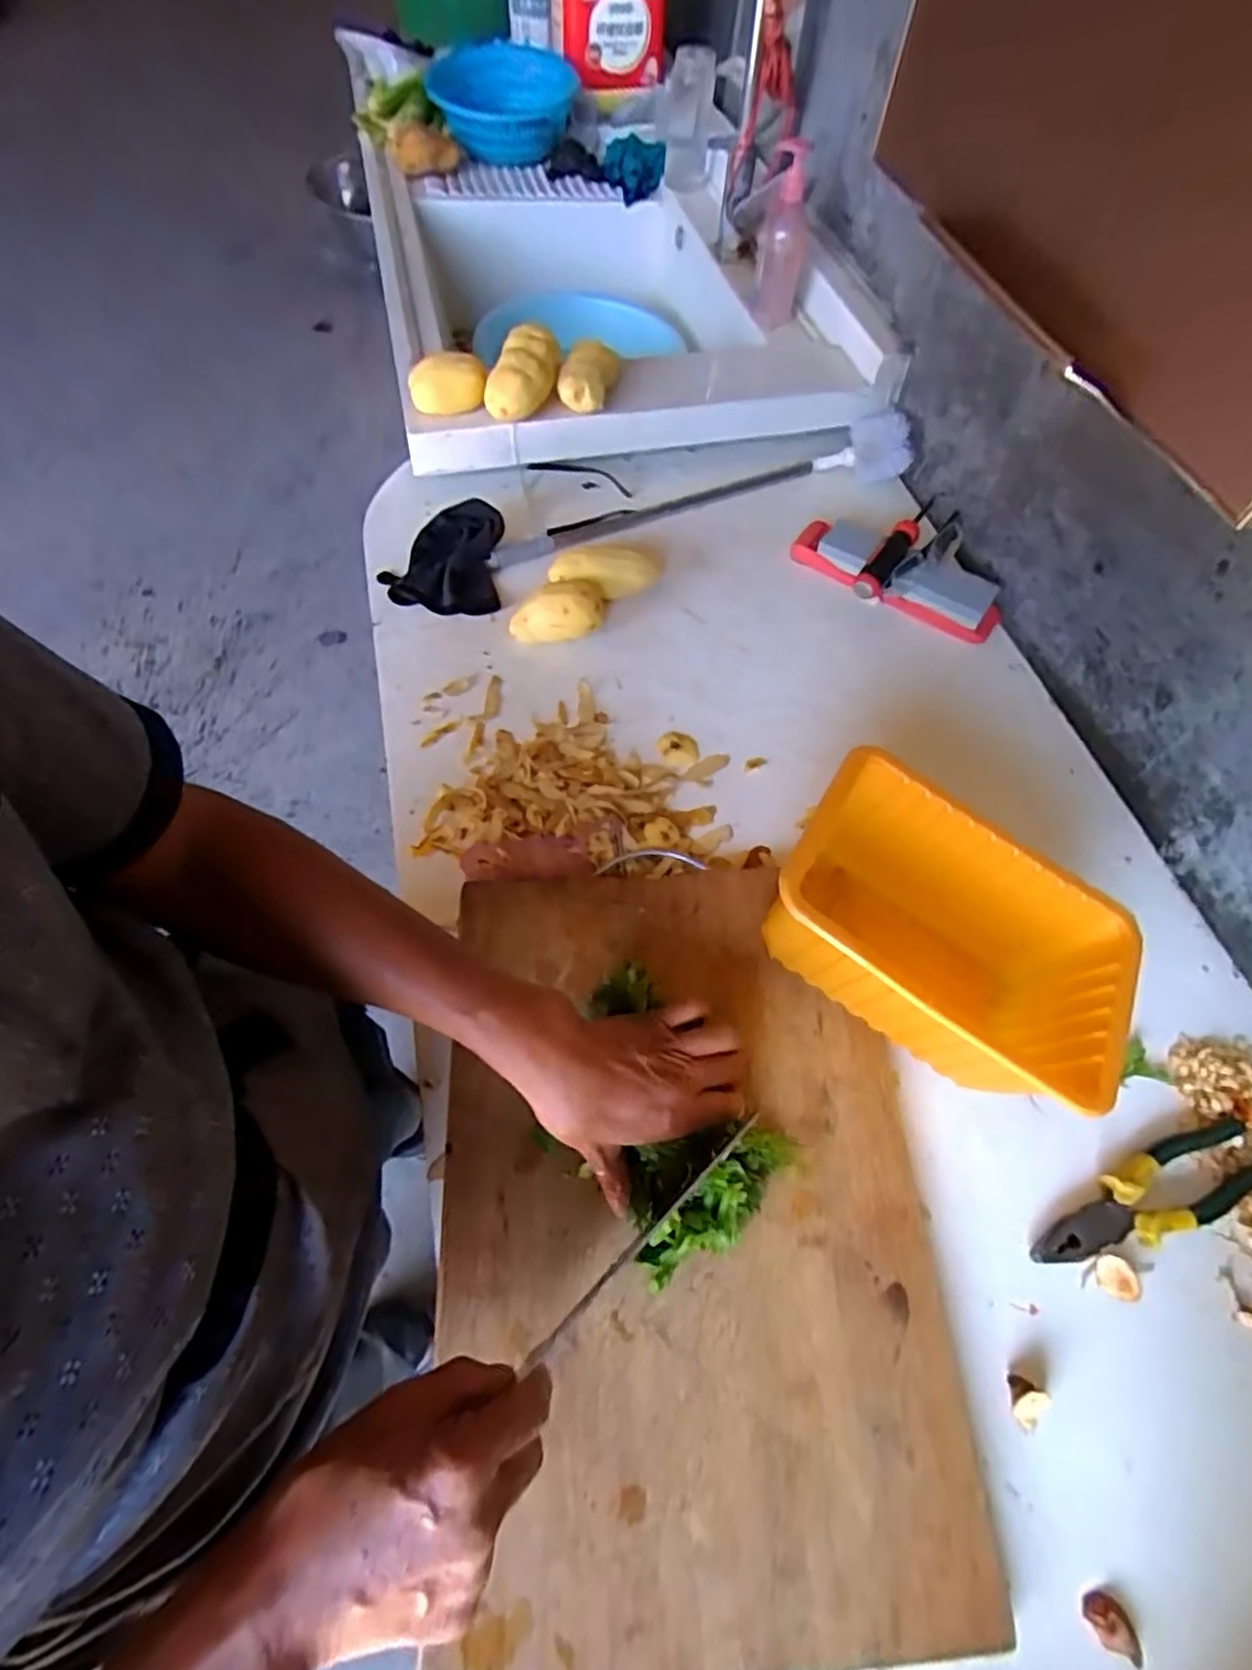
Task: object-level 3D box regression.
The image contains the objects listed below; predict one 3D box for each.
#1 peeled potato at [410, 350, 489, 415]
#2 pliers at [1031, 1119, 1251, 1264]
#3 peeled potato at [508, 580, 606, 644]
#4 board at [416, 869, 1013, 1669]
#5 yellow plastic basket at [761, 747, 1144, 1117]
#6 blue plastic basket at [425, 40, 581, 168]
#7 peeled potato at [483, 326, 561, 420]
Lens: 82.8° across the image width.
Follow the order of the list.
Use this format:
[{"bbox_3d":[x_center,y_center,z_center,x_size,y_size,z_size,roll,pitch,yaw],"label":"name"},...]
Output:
[{"bbox_3d":[-0.207,-0.523,0.823,0.089,0.045,0.050,-10,61,-8],"label":"peeled potato"},{"bbox_3d":[0.380,0.265,0.515,0.191,0.020,0.052,-21,63,-13],"label":"pliers"},{"bbox_3d":[-0.072,-0.242,0.767,0.097,0.050,0.067,9,61,3],"label":"peeled potato"},{"bbox_3d":[0.040,0.251,0.495,0.327,0.032,0.496,-3,61,-3],"label":"board"},{"bbox_3d":[0.238,0.079,0.540,0.242,0.149,0.165,28,64,14],"label":"yellow plastic basket"},{"bbox_3d":[-0.225,-1.346,1.294,0.269,0.077,0.320,3,60,0],"label":"blue plastic basket"},{"bbox_3d":[-0.119,-0.534,0.836,0.065,0.056,0.111,19,84,-6],"label":"peeled potato"}]

